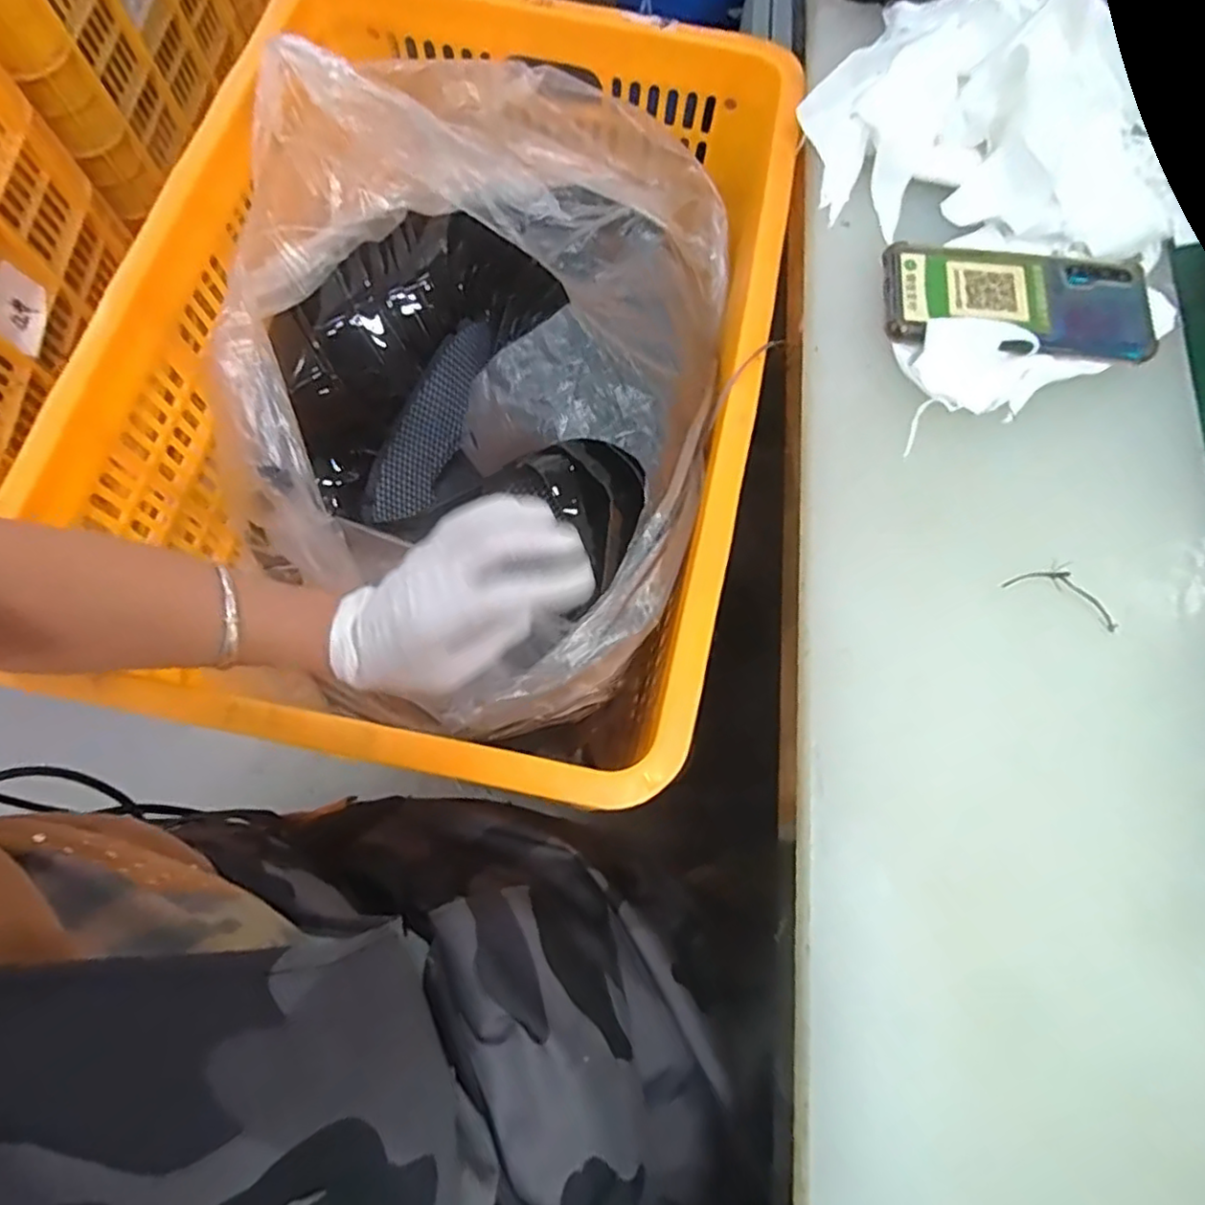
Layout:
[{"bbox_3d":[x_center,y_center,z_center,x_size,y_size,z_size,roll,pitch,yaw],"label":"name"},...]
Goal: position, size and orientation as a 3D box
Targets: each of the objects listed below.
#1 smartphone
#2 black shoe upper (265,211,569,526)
[{"bbox_3d":[0.261,-0.189,0.410,0.161,0.007,0.076,5,73,0],"label":"smartphone"},{"bbox_3d":[-0.158,-0.197,0.571,0.272,0.100,0.202,-46,114,0],"label":"black shoe upper"}]

